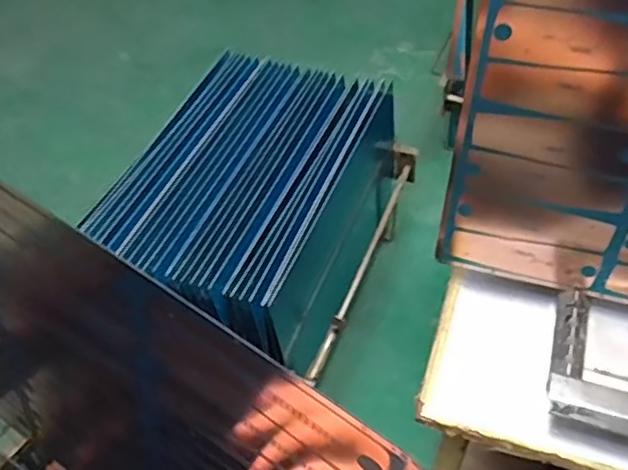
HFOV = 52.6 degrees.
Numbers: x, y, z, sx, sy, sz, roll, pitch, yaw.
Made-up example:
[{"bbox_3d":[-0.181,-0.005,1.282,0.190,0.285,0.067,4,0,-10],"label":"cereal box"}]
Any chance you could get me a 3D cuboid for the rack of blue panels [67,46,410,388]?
[{"bbox_3d":[-0.066,-0.025,1.090,0.371,0.336,0.513,15,51,14],"label":"rack of blue panels"}]

